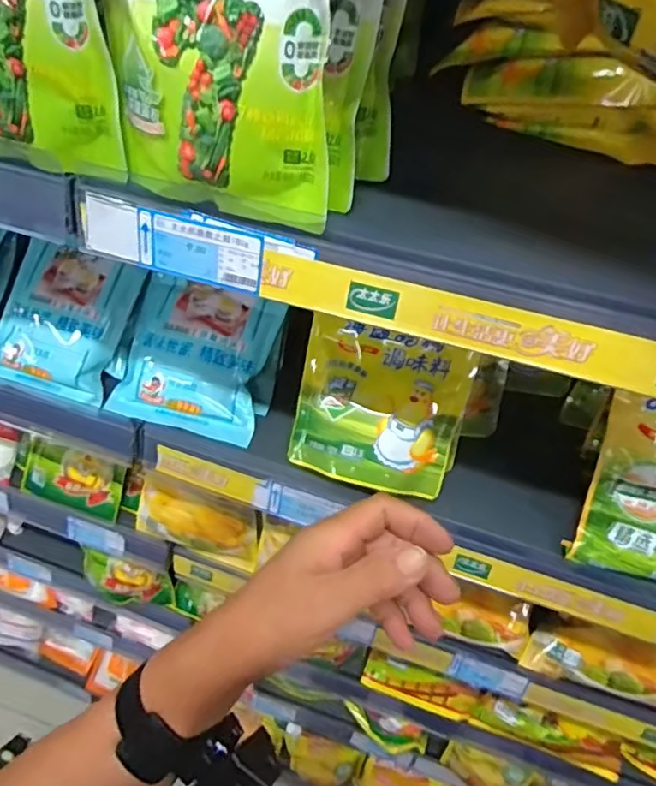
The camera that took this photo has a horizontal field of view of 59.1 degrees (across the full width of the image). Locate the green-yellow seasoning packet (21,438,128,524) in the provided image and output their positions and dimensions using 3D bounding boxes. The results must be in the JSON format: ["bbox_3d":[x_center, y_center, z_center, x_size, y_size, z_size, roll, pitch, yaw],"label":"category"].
[{"bbox_3d":[-0.326,0.109,0.734,0.136,0.085,0.020,16,17,11],"label":"green-yellow seasoning packet"}]

